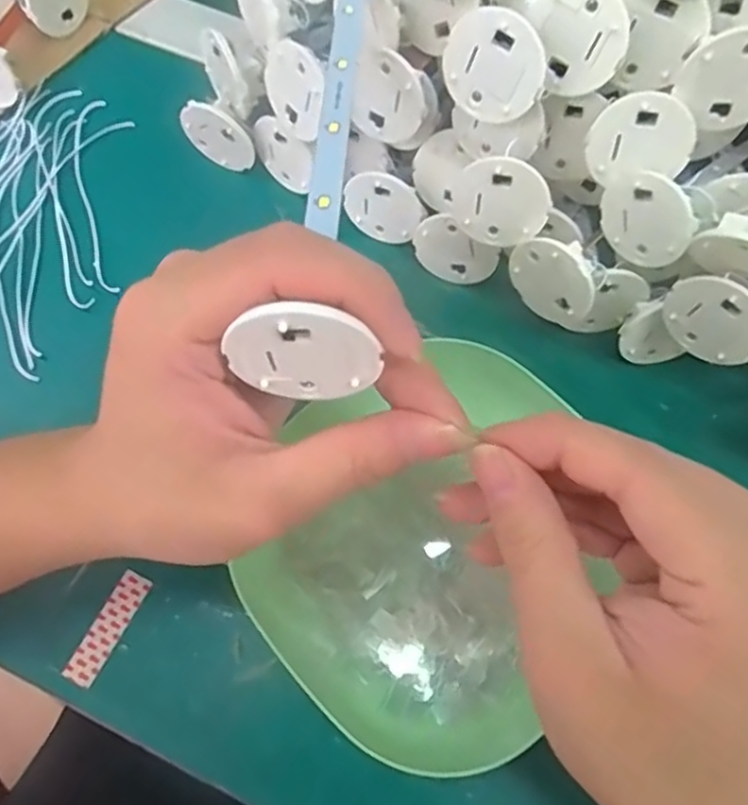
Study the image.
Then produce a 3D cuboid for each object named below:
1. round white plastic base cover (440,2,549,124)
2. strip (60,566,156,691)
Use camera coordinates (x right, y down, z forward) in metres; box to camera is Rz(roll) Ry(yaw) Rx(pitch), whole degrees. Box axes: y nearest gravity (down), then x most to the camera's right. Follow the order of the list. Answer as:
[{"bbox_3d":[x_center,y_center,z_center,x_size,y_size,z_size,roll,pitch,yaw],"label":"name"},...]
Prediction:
[{"bbox_3d":[0.043,-0.123,0.243,0.038,0.036,0.004,52,50,-19],"label":"round white plastic base cover"},{"bbox_3d":[-0.105,0.089,0.263,0.012,0.004,0.044,29,72,2],"label":"strip"}]

